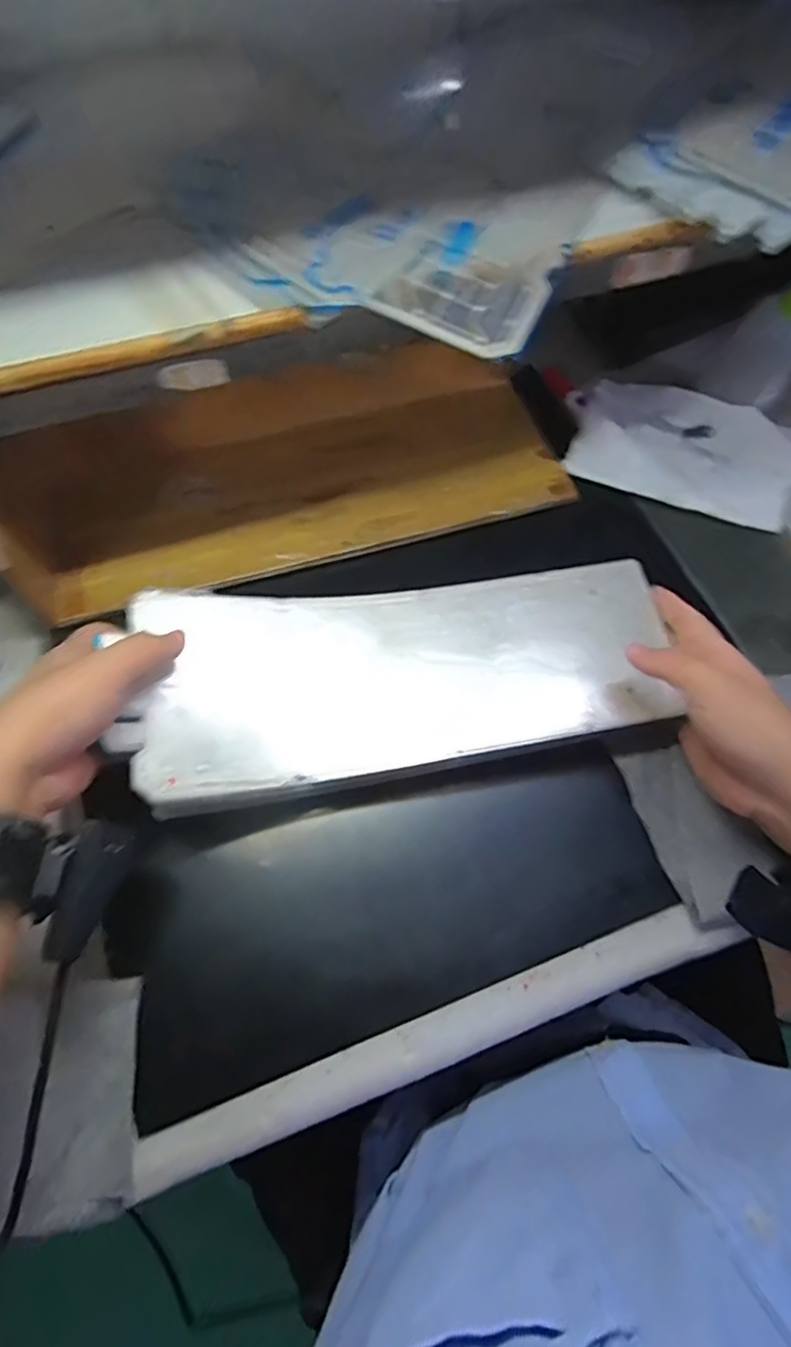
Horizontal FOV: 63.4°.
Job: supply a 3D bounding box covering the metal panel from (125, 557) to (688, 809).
[{"bbox_3d":[0.016,-0.005,0.426,0.346,0.032,0.128,-8,68,-11],"label":"metal panel"}]

